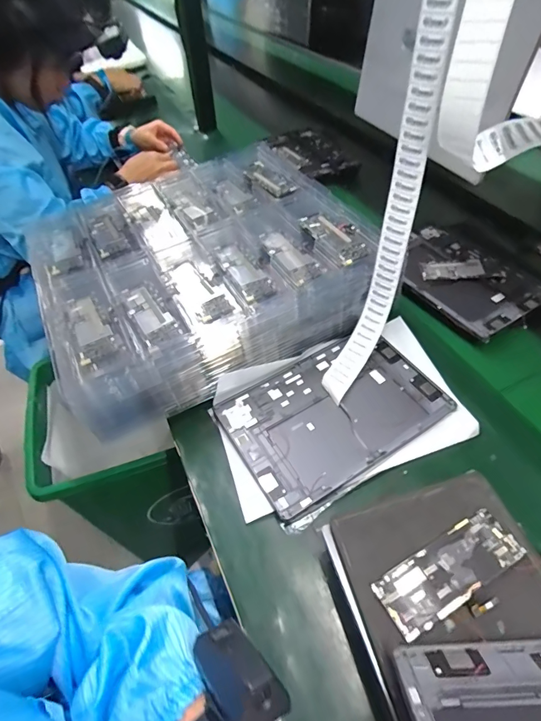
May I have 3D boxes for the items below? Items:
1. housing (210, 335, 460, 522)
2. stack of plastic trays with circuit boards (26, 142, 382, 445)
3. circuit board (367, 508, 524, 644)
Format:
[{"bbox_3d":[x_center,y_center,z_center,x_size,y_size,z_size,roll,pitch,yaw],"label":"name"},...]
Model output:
[{"bbox_3d":[0.078,0.062,0.502,0.251,0.014,0.168,-28,52,-19],"label":"housing"},{"bbox_3d":[-0.106,-0.141,0.616,0.418,0.123,0.397,-23,51,-16],"label":"stack of plastic trays with circuit boards"},{"bbox_3d":[0.145,0.169,0.327,0.122,0.005,0.044,-24,51,-17],"label":"circuit board"}]

